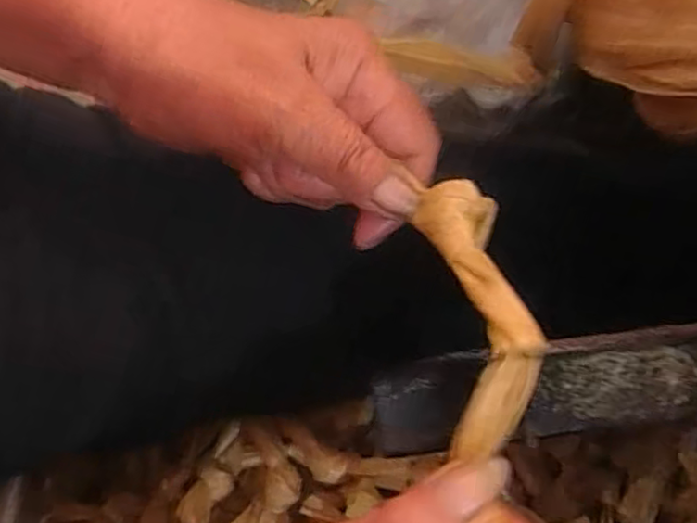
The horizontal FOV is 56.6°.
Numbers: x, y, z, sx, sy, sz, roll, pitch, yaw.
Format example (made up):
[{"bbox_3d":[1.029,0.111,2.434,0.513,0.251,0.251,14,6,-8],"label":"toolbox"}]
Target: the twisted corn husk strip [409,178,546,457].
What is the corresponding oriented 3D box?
[{"bbox_3d":[0.040,0.013,0.202,0.027,0.015,0.092,-5,53,0],"label":"twisted corn husk strip"}]

